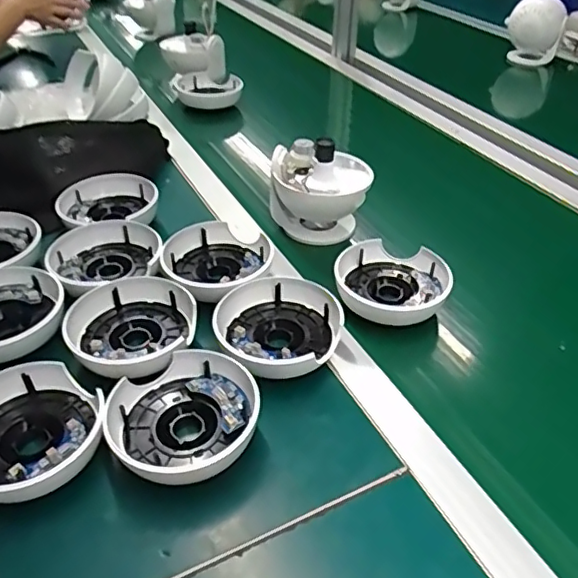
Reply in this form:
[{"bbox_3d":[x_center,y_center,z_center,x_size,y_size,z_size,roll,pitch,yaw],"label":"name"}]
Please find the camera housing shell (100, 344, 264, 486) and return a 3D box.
[{"bbox_3d":[-0.082,0.103,0.456,0.115,0.042,0.112,2,39,-1],"label":"camera housing shell"}]

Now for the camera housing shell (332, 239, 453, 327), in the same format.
[{"bbox_3d":[0.107,-0.010,0.607,0.118,0.040,0.113,-1,39,-4],"label":"camera housing shell"}]

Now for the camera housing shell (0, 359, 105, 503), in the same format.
[{"bbox_3d":[-0.205,0.111,0.442,0.111,0.039,0.113,2,39,-1],"label":"camera housing shell"}]

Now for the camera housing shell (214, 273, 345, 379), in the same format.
[{"bbox_3d":[-0.011,0.036,0.541,0.117,0.036,0.120,-3,39,-7],"label":"camera housing shell"}]

